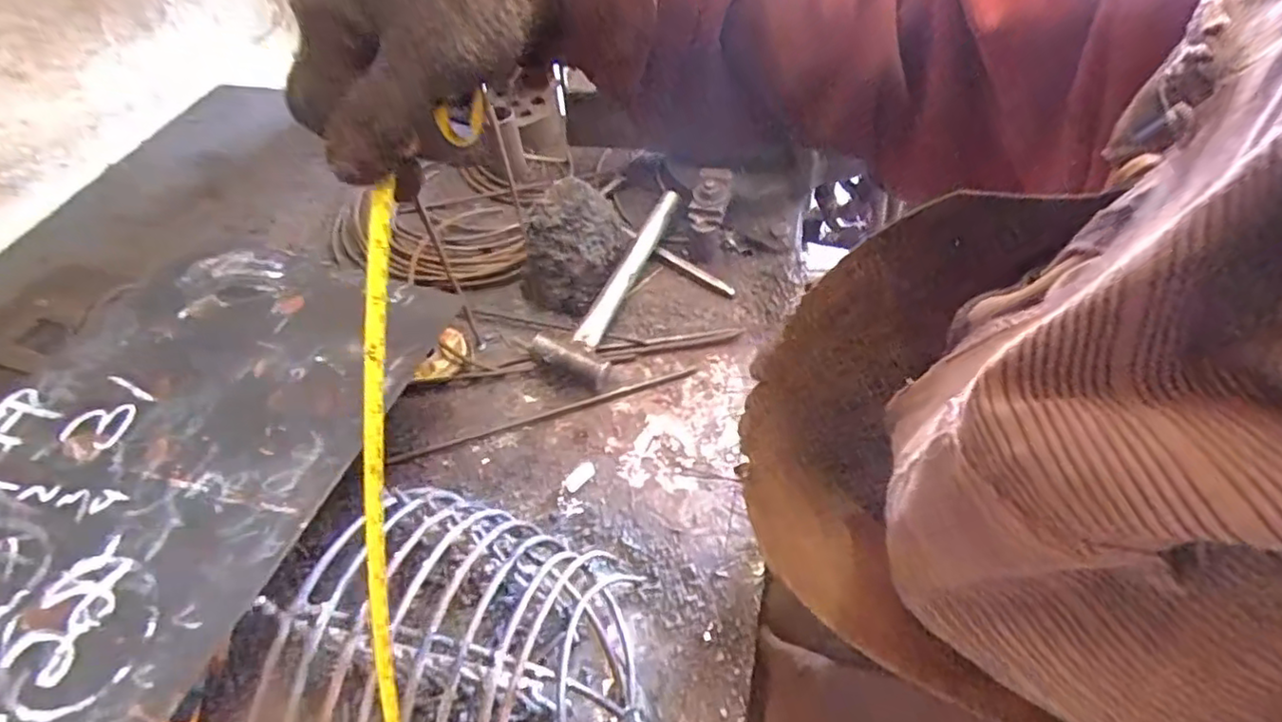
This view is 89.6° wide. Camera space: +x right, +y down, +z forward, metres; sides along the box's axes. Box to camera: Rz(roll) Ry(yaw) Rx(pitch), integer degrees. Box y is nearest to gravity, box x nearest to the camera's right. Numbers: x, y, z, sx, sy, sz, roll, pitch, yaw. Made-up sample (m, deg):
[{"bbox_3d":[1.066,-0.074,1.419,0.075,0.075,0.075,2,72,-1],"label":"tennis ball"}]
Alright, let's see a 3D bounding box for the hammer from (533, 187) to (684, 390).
[{"bbox_3d":[-0.024,-0.081,0.659,0.070,0.053,0.243,16,53,16],"label":"hammer"}]

